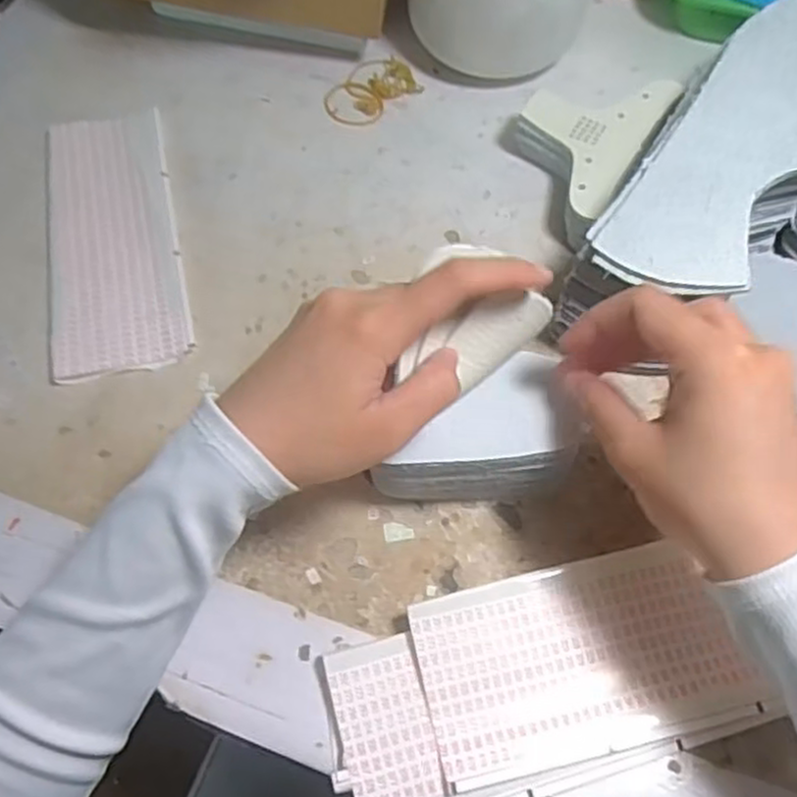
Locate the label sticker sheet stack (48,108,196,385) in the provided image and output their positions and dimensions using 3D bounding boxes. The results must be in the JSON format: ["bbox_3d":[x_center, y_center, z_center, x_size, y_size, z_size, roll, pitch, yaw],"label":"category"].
[{"bbox_3d":[-0.177,-0.102,0.460,0.078,0.004,0.201,-13,62,-6],"label":"label sticker sheet stack"}]

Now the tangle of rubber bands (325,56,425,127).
[{"bbox_3d":[-0.022,-0.217,0.522,0.068,0.005,0.051,-37,67,-17],"label":"tangle of rubber bands"}]

